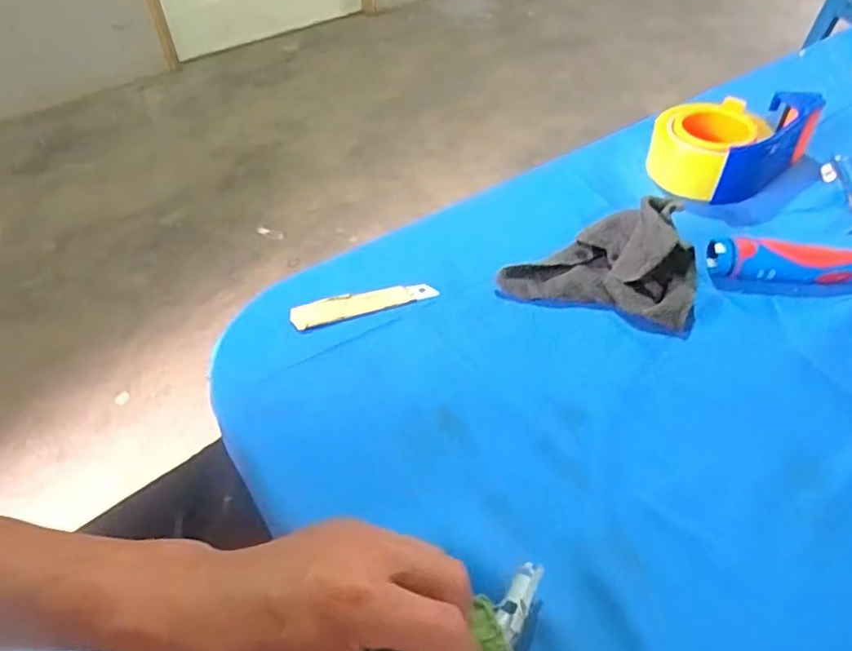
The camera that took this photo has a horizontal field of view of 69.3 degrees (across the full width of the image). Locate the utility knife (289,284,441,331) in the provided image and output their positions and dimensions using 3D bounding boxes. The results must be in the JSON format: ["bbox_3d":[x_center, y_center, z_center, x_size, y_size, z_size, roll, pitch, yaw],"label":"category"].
[{"bbox_3d":[-0.050,-0.019,0.498,0.117,0.006,0.024,-14,50,-10],"label":"utility knife"}]

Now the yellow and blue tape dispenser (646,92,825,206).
[{"bbox_3d":[0.294,-0.186,0.608,0.158,0.057,0.113,-35,56,-25],"label":"yellow and blue tape dispenser"}]

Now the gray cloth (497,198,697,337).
[{"bbox_3d":[0.143,-0.058,0.496,0.151,0.053,0.091,14,51,14],"label":"gray cloth"}]

